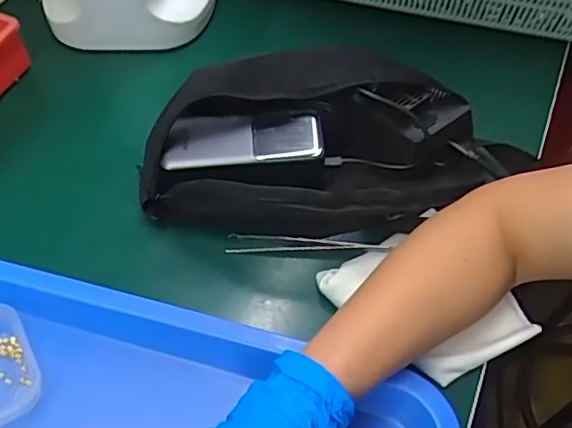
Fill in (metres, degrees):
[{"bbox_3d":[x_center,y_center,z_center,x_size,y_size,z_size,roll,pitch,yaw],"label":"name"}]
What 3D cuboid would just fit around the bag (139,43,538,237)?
[{"bbox_3d":[0.026,-0.060,0.489,0.292,0.083,0.185,-8,56,-6],"label":"bag"}]

